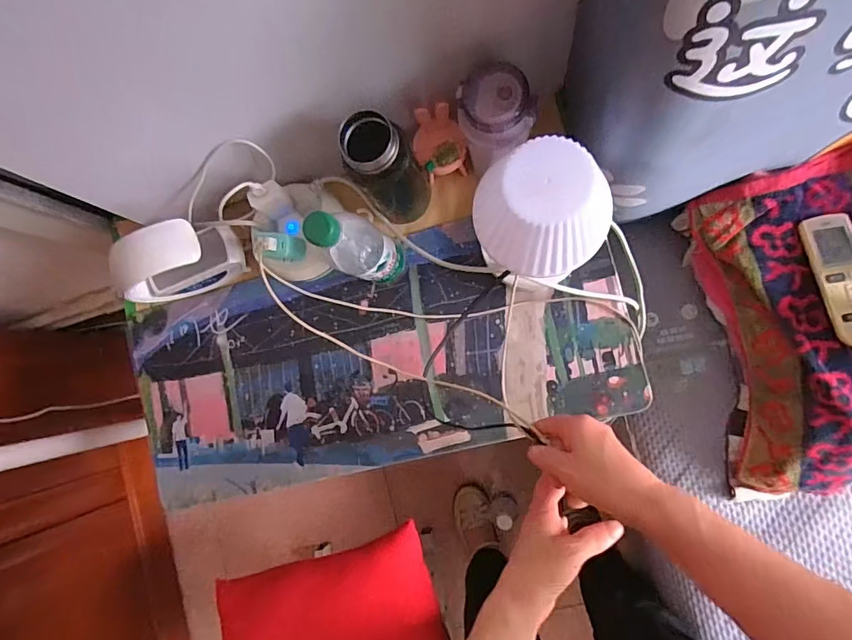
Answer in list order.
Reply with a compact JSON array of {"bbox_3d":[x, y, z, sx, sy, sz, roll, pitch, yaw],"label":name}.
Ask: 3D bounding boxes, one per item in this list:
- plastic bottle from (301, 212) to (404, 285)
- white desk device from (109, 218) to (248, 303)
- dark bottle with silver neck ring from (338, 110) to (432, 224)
[{"bbox_3d":[-0.068,-0.075,0.538,0.052,0.226,0.064,40,93,9],"label":"plastic bottle"},{"bbox_3d":[-0.320,-0.073,0.598,0.140,0.124,0.052,-22,83,7],"label":"white desk device"},{"bbox_3d":[-0.041,-0.169,0.557,0.067,0.193,0.063,-1,86,9],"label":"dark bottle with silver neck ring"}]

